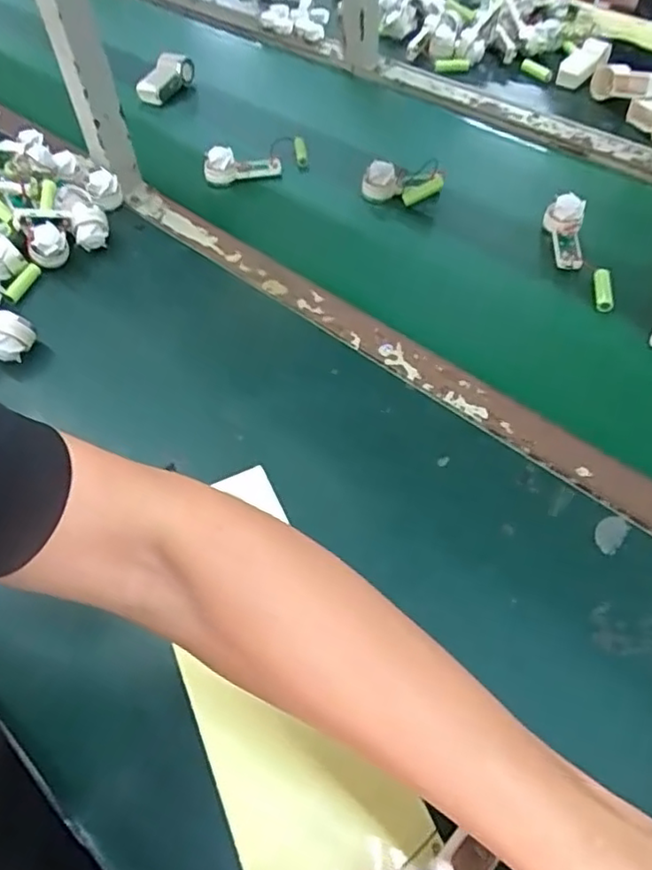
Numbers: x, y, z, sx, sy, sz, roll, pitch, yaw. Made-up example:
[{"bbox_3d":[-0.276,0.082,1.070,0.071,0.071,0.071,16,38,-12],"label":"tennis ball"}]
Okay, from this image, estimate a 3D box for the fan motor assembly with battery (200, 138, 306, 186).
[{"bbox_3d":[-0.084,-0.355,0.812,0.141,0.041,0.064,-31,57,-18],"label":"fan motor assembly with battery"}]

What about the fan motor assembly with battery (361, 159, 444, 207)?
[{"bbox_3d":[0.093,-0.303,0.764,0.094,0.038,0.056,-12,53,-5],"label":"fan motor assembly with battery"}]

